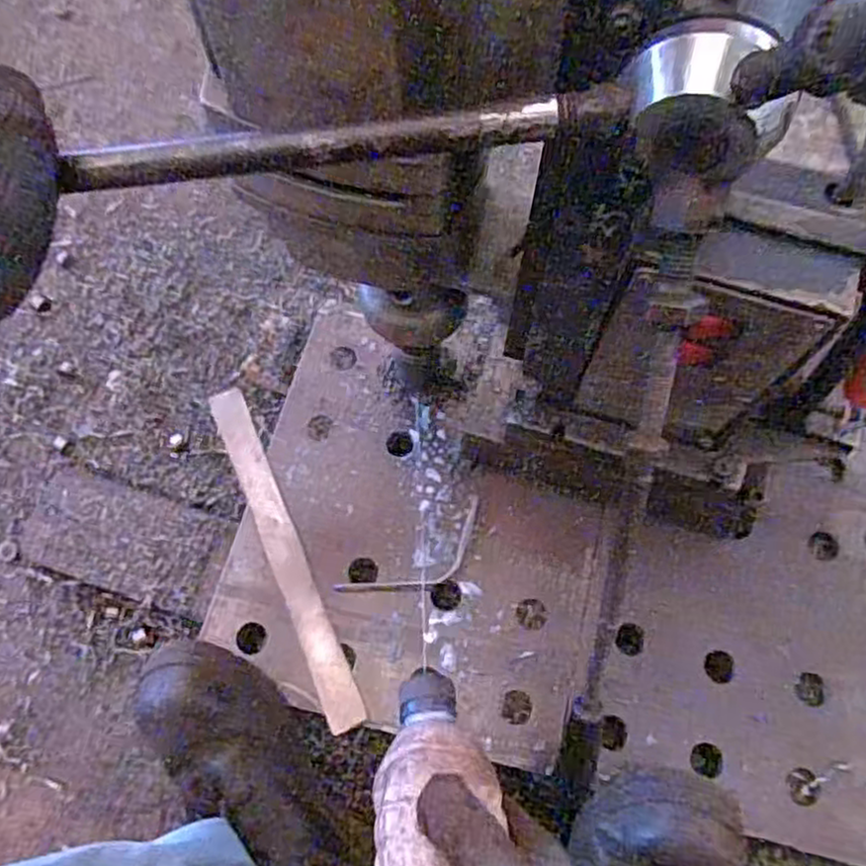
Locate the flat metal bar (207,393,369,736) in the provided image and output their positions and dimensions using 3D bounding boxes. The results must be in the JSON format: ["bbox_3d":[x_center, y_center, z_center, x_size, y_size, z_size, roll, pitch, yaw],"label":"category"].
[{"bbox_3d":[-0.128,0.098,0.627,0.029,0.012,0.306,-22,71,-12],"label":"flat metal bar"}]

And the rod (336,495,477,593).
[{"bbox_3d":[-0.010,0.109,0.614,0.139,0.008,0.046,-31,72,-11],"label":"rod"}]

